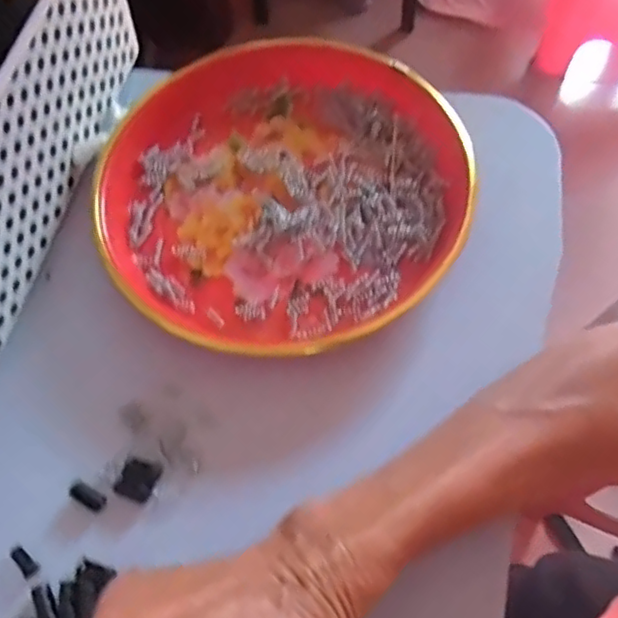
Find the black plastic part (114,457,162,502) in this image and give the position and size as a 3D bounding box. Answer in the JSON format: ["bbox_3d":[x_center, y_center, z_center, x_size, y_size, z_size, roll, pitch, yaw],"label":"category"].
[{"bbox_3d":[-0.087,0.085,0.323,0.020,0.004,0.019,16,64,12],"label":"black plastic part"}]

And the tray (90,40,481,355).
[{"bbox_3d":[-0.018,-0.074,0.388,0.213,0.028,0.208,-2,62,3],"label":"tray"}]

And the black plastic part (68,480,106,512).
[{"bbox_3d":[-0.111,0.093,0.320,0.019,0.004,0.009,25,66,16],"label":"black plastic part"}]

